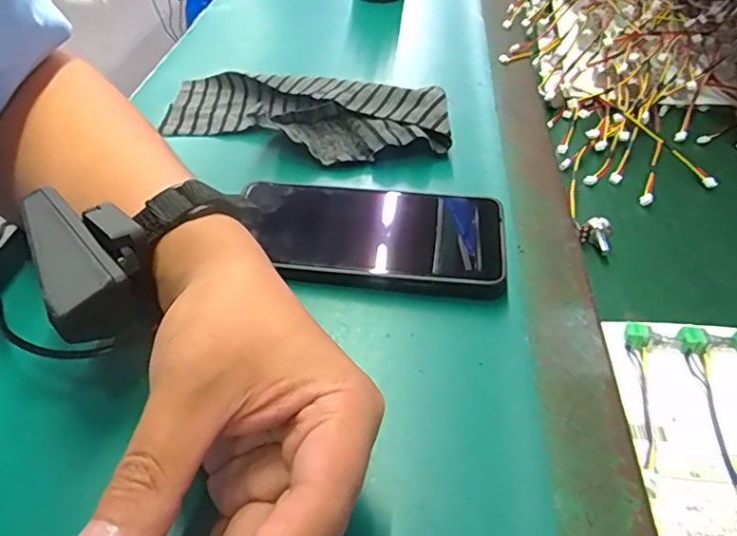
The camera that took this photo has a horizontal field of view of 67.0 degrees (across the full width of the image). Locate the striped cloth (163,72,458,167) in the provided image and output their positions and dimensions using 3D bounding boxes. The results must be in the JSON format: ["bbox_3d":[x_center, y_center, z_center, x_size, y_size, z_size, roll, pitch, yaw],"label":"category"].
[{"bbox_3d":[-0.054,-0.118,0.430,0.229,0.034,0.083,13,45,15],"label":"striped cloth"}]

